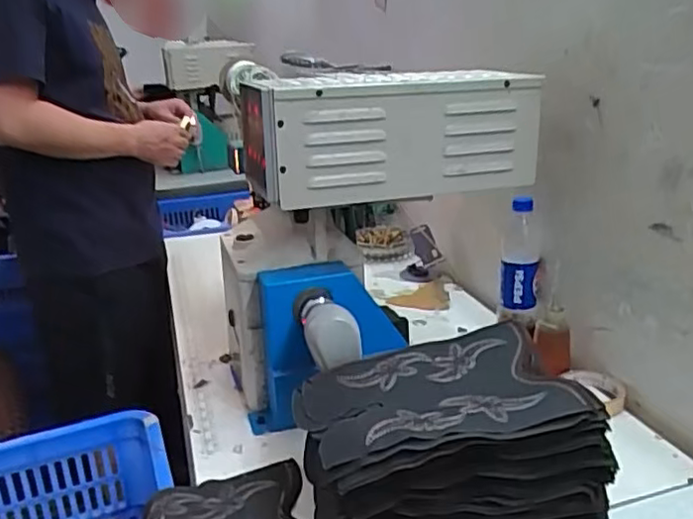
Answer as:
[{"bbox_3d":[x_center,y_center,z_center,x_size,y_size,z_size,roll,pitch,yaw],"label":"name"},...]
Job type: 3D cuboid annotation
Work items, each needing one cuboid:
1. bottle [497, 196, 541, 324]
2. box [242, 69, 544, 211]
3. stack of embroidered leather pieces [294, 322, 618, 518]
[{"bbox_3d":[0.262,0.007,0.964,0.060,0.192,0.054,3,20,19],"label":"bottle"},{"bbox_3d":[0.052,-0.158,0.798,0.349,0.139,0.168,-7,19,-10],"label":"box"},{"bbox_3d":[0.093,0.186,0.633,0.275,0.150,0.171,-3,19,2],"label":"stack of embroidered leather pieces"}]

